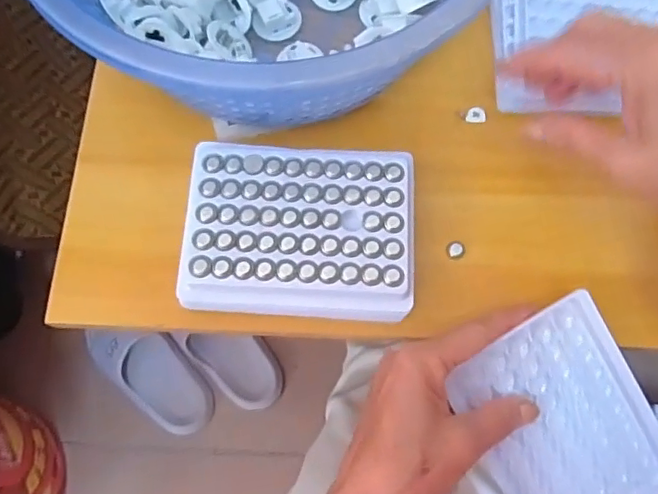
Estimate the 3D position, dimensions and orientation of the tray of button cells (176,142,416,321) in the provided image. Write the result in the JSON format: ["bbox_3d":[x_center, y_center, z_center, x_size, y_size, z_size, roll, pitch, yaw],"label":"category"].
[{"bbox_3d":[-0.016,-0.008,0.327,0.127,0.032,0.097,3,73,0],"label":"tray of button cells"}]

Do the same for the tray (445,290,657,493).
[{"bbox_3d":[0.133,0.103,0.312,0.093,0.008,0.129,-29,94,-6],"label":"tray"}]

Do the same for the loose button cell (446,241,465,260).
[{"bbox_3d":[0.077,0.002,0.340,0.011,0.004,0.011,0,73,-1],"label":"loose button cell"}]

